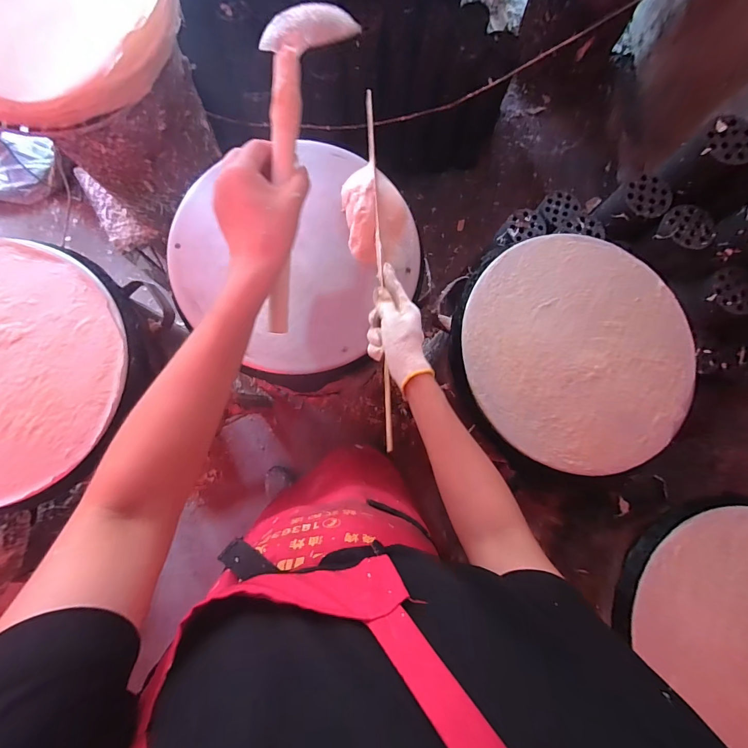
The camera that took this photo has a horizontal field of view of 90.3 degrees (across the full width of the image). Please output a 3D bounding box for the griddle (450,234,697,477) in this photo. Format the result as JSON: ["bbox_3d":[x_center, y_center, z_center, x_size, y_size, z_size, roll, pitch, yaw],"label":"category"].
[{"bbox_3d":[0.323,-0.041,0.587,0.385,0.031,0.367,0,83,-4],"label":"griddle"}]

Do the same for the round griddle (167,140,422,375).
[{"bbox_3d":[-0.120,-0.194,0.575,0.352,0.025,0.354,0,83,-4],"label":"round griddle"}]

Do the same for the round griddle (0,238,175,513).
[{"bbox_3d":[-0.528,-0.010,0.529,0.380,0.048,0.372,24,82,0],"label":"round griddle"}]

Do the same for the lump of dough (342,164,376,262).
[{"bbox_3d":[-0.023,-0.245,0.567,0.049,0.026,0.150,-1,83,-4],"label":"lump of dough"}]

